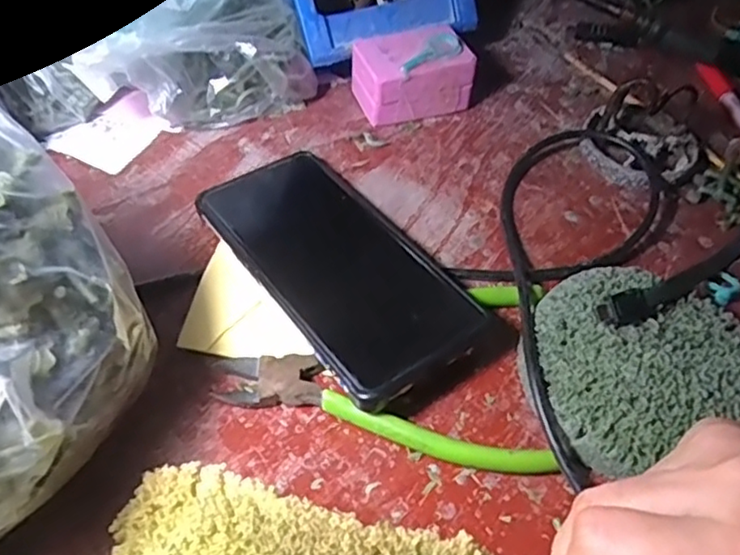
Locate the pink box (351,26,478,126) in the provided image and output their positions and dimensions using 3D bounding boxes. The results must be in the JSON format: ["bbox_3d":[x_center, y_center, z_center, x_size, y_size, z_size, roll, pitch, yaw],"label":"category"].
[{"bbox_3d":[0.026,-0.129,0.417,0.067,0.042,0.042,-14,54,-14],"label":"pink box"}]

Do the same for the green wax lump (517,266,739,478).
[{"bbox_3d":[0.121,0.036,0.298,0.103,0.025,0.088,-15,54,-15],"label":"green wax lump"}]

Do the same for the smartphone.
[{"bbox_3d":[-0.016,-0.011,0.329,0.085,0.010,0.161,-28,53,-24],"label":"smartphone"}]

